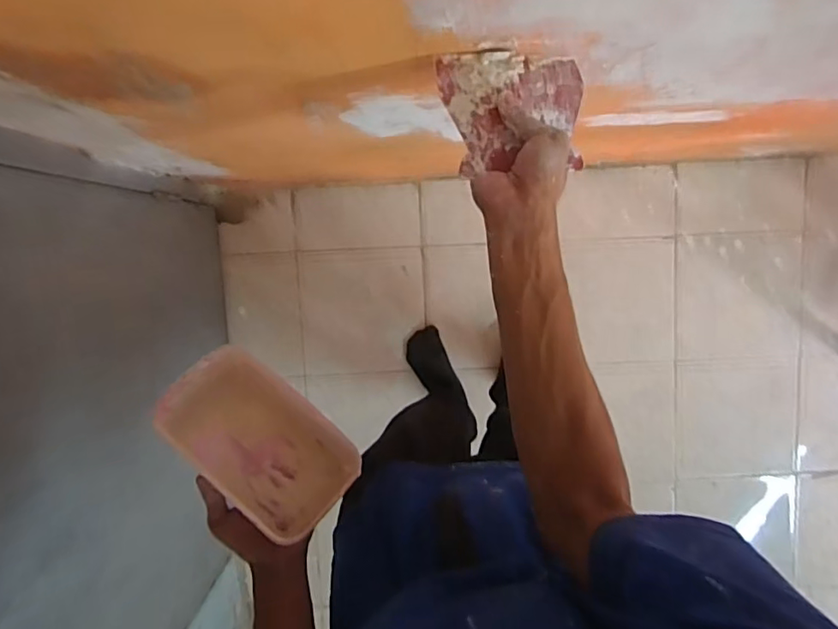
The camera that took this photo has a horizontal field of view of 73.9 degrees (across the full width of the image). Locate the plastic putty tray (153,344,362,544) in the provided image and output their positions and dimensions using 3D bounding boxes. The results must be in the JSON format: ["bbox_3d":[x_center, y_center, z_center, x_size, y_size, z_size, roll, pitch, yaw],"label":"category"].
[{"bbox_3d":[-0.155,0.125,0.552,0.191,0.023,0.116,46,62,-12],"label":"plastic putty tray"}]

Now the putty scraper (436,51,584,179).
[{"bbox_3d":[0.079,-0.167,0.460,0.118,0.011,0.095,-6,89,-8],"label":"putty scraper"}]

